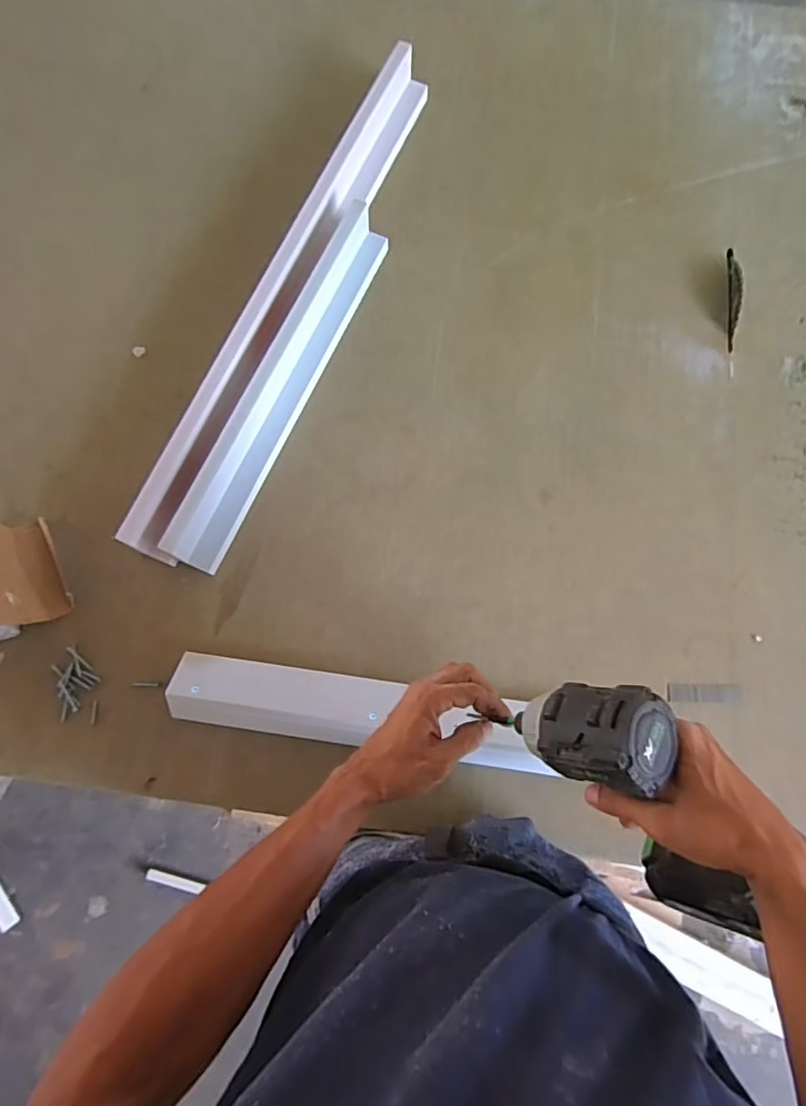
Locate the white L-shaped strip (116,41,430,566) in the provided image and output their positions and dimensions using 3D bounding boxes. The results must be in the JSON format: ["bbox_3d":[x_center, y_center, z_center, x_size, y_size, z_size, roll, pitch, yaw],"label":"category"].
[{"bbox_3d":[-0.136,-0.327,0.709,0.047,0.071,0.733,23,79,6],"label":"white L-shaped strip"}]

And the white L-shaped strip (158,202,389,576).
[{"bbox_3d":[-0.143,-0.203,0.687,0.046,0.065,0.480,24,79,6],"label":"white L-shaped strip"}]

